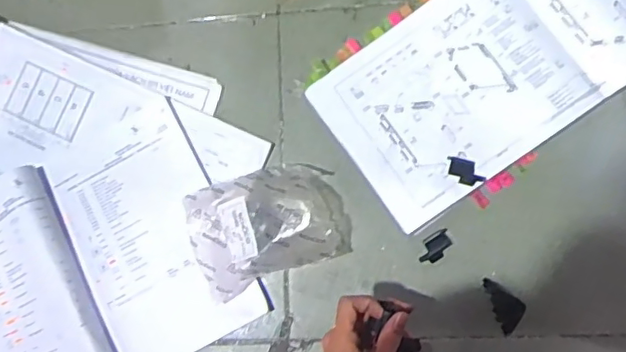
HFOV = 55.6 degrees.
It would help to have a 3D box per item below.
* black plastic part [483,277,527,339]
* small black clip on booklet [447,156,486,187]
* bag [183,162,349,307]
[{"bbox_3d":[0.219,0.144,0.673,0.034,0.008,0.064,-22,81,4],"label":"black plastic part"},{"bbox_3d":[0.176,-0.005,0.684,0.047,0.007,0.027,19,86,9],"label":"small black clip on booklet"},{"bbox_3d":[-0.053,0.054,0.681,0.175,0.067,0.128,-21,85,3],"label":"bag"}]

